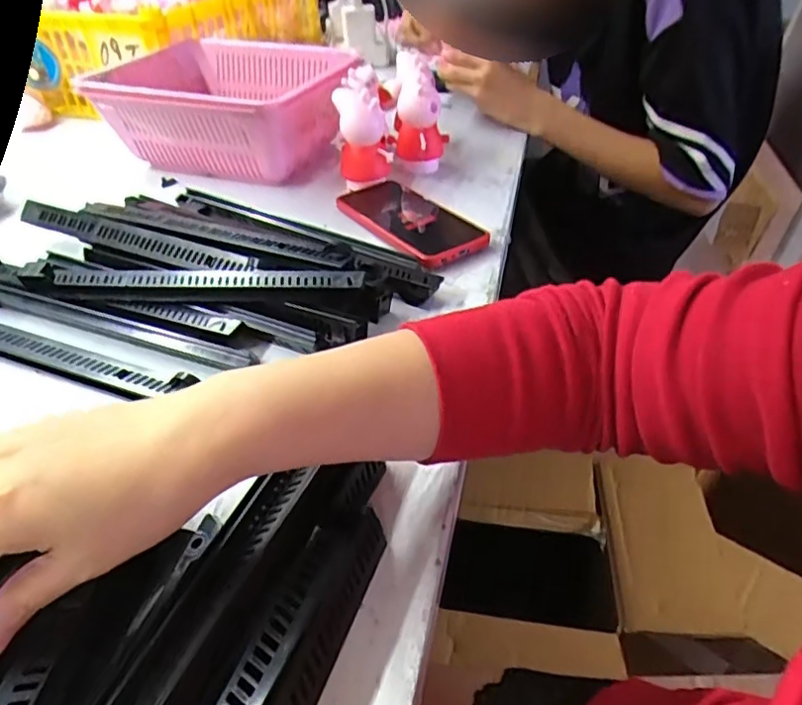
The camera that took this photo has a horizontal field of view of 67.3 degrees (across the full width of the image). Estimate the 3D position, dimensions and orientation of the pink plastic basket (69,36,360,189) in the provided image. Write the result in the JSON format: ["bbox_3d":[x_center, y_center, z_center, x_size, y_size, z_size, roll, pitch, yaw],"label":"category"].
[{"bbox_3d":[-0.194,-0.278,0.698,0.265,0.106,0.201,13,42,18],"label":"pink plastic basket"}]

